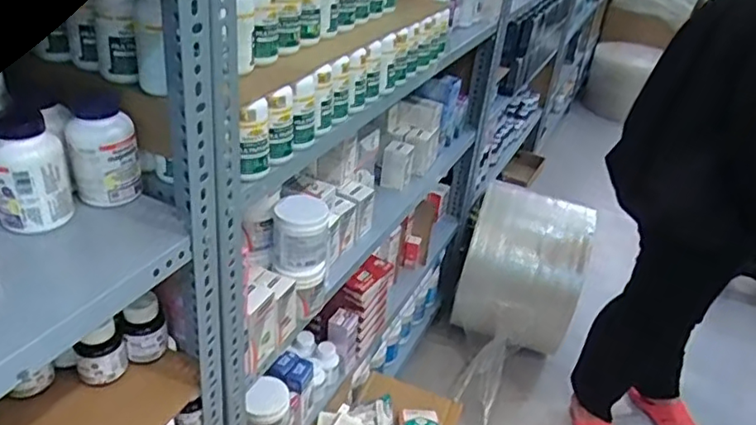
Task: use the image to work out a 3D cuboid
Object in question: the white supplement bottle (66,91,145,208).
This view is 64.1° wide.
[{"bbox_3d":[-0.300,-0.071,0.662,0.068,0.104,0.076,-7,33,-20],"label":"white supplement bottle"}]

